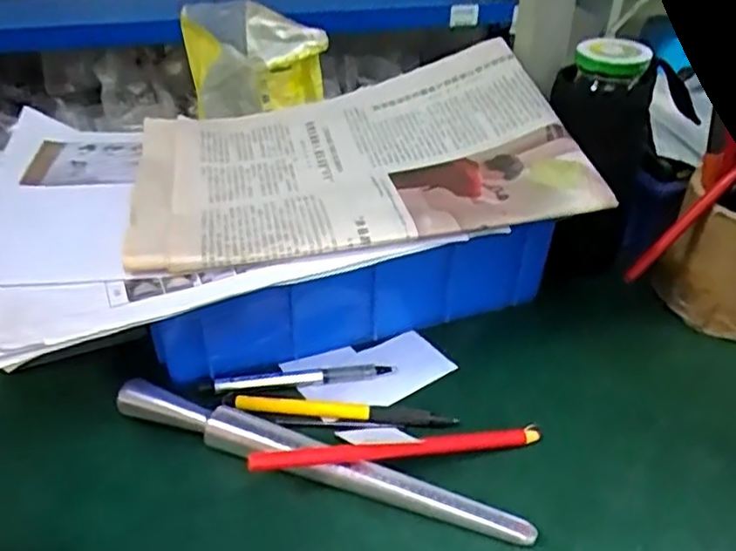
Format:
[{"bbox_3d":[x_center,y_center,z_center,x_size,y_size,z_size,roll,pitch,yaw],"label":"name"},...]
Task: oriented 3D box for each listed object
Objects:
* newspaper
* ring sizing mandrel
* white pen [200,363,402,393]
[{"bbox_3d":[-0.017,-0.095,0.455,0.277,0.062,0.227,-6,36,-9],"label":"newspaper"},{"bbox_3d":[-0.031,0.099,0.366,0.240,0.021,0.024,14,37,18],"label":"ring sizing mandrel"},{"bbox_3d":[-0.044,0.064,0.428,0.120,0.011,0.014,-3,35,-5],"label":"white pen"}]

